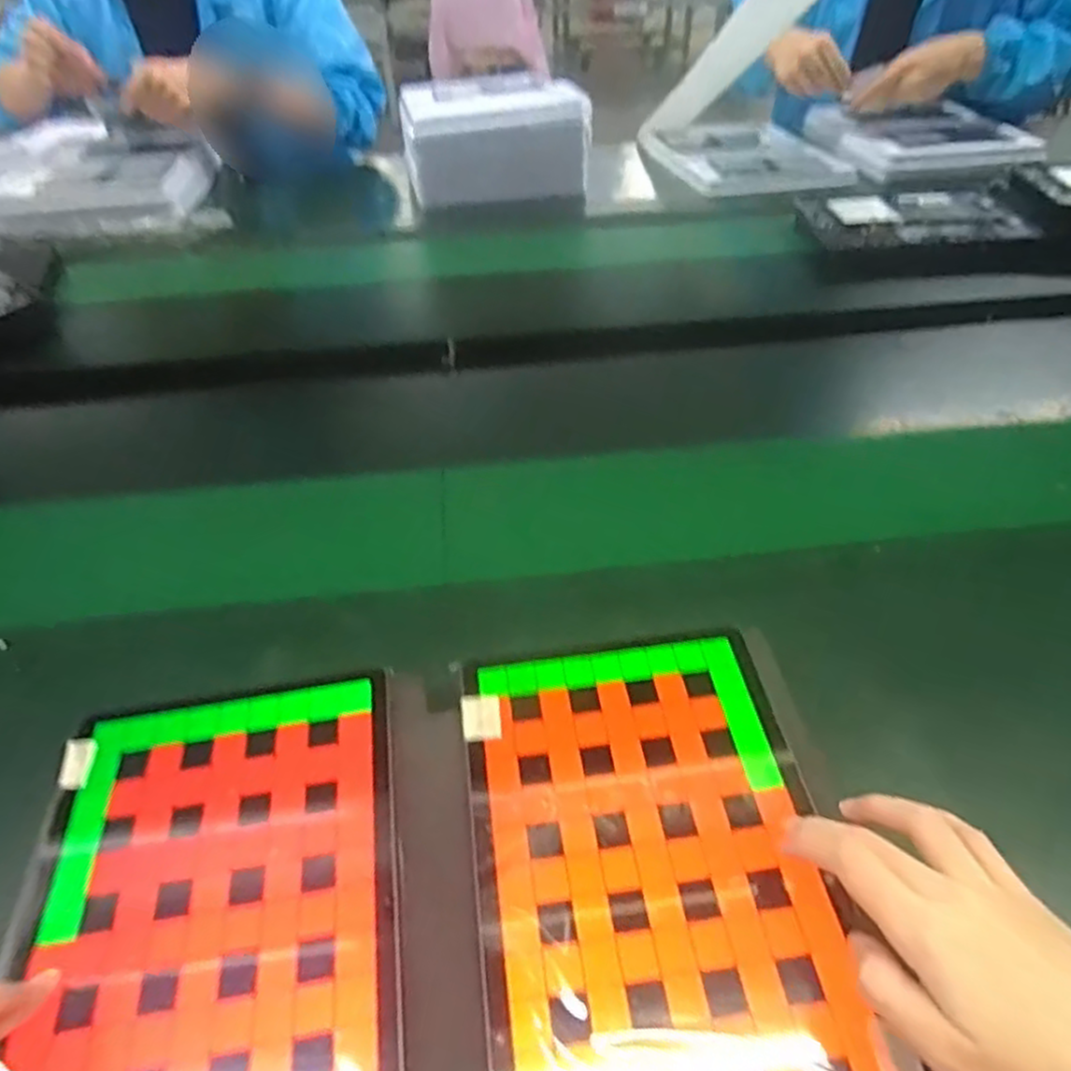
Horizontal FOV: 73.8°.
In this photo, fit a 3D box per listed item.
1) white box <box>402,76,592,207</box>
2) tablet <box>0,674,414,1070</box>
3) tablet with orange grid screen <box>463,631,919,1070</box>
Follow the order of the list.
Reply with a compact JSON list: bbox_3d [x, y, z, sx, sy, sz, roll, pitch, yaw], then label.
[{"bbox_3d":[-0.071,-0.607,1.087,0.242,0.104,0.259,-8,45,-6],"label":"white box"},{"bbox_3d":[-0.141,0.180,0.312,0.164,0.006,0.247,-8,47,-6],"label":"tablet"},{"bbox_3d":[0.055,0.157,0.330,0.161,0.005,0.246,-7,47,-4],"label":"tablet with orange grid screen"}]

